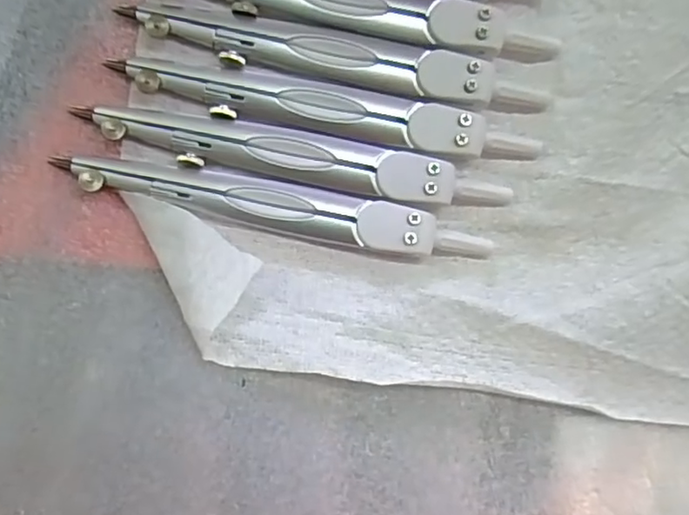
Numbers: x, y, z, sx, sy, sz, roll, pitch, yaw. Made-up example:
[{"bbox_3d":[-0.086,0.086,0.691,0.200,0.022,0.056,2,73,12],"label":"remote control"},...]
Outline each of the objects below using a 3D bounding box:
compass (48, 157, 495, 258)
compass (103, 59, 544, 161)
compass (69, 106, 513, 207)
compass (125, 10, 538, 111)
[{"bbox_3d":[-0.019,-0.015,0.183,0.127,0.006,0.014,11,90,-6],"label":"compass"},{"bbox_3d":[-0.002,-0.043,0.185,0.125,0.006,0.016,6,90,-6],"label":"compass"},{"bbox_3d":[-0.013,-0.030,0.184,0.127,0.007,0.015,9,90,-6],"label":"compass"},{"bbox_3d":[0.001,-0.060,0.185,0.124,0.005,0.015,8,90,-6],"label":"compass"}]

